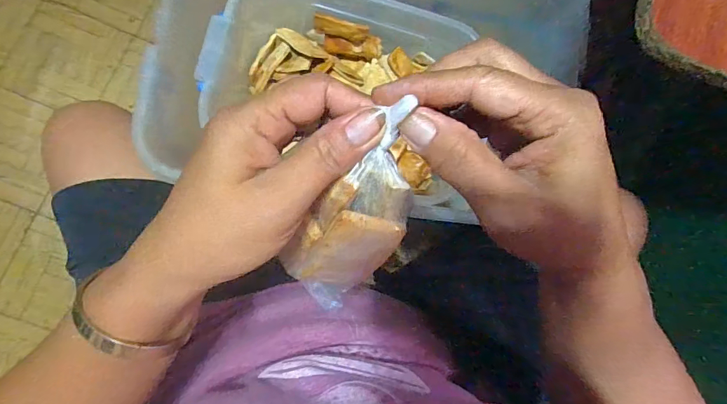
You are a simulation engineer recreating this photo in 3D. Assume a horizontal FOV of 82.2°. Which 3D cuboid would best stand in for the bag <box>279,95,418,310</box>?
[{"bbox_3d":[-0.006,0.012,0.218,0.049,0.026,0.133,23,127,-6],"label":"bag"}]

